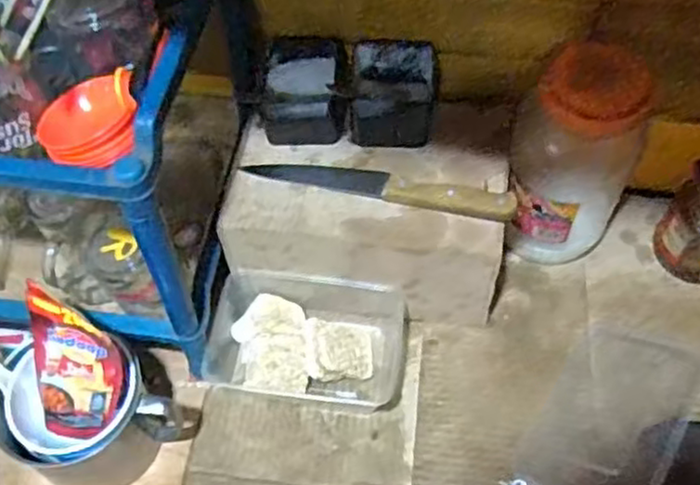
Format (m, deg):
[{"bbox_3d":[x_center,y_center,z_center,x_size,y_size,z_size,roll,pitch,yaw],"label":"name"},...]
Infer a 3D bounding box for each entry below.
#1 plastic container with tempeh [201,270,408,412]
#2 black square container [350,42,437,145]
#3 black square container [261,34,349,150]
[{"bbox_3d":[-0.039,0.091,0.683,0.186,0.055,0.120,3,57,3],"label":"plastic container with tempeh"},{"bbox_3d":[0.041,-0.137,0.678,0.088,0.073,0.079,-1,57,1],"label":"black square container"},{"bbox_3d":[-0.046,-0.148,0.687,0.086,0.061,0.080,-1,57,1],"label":"black square container"}]

